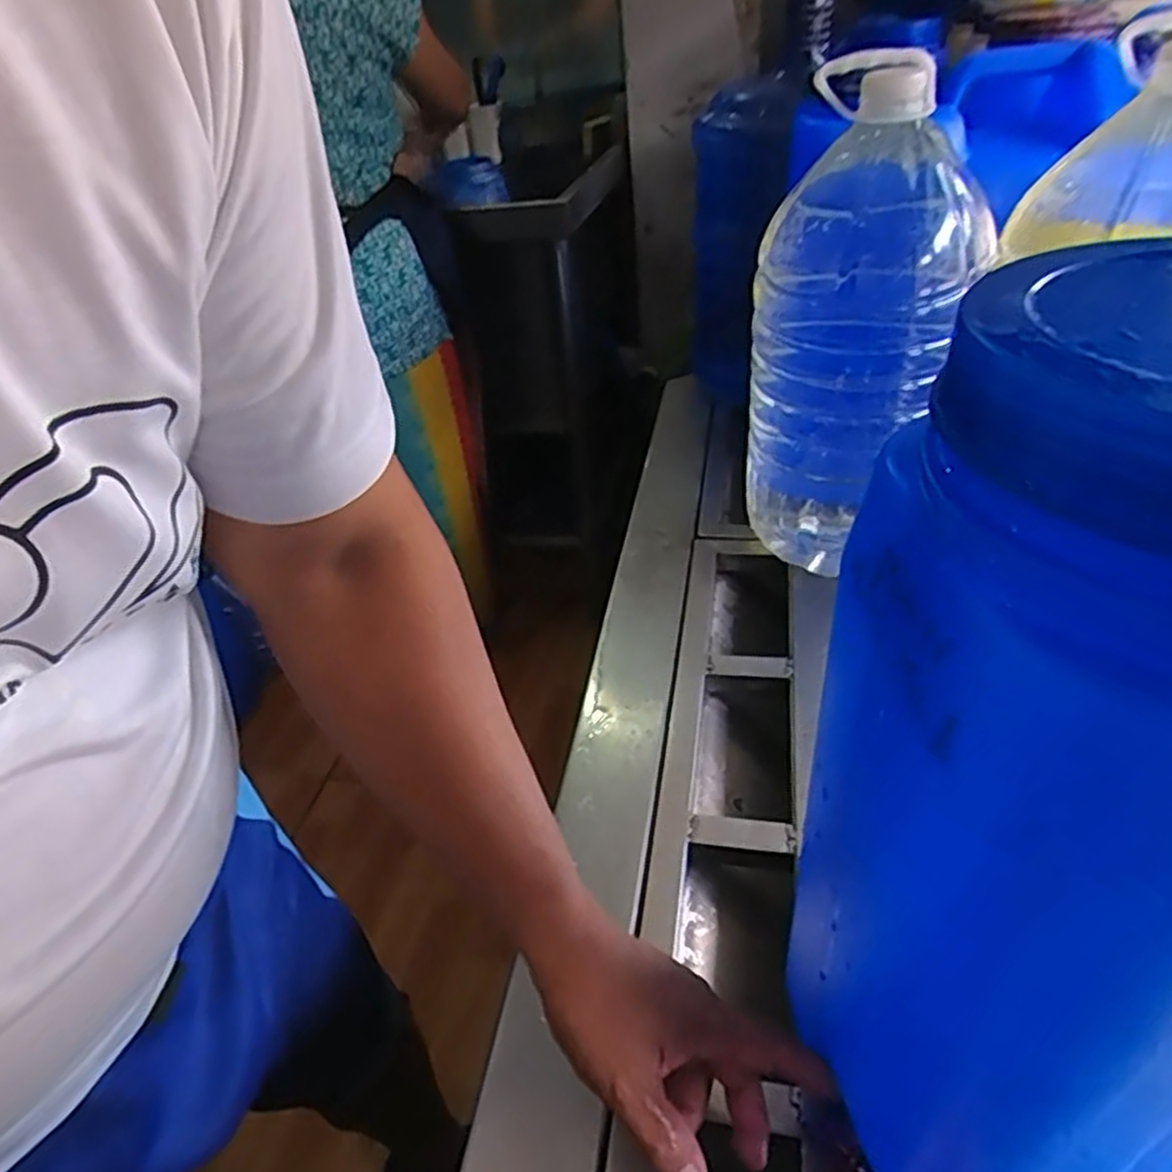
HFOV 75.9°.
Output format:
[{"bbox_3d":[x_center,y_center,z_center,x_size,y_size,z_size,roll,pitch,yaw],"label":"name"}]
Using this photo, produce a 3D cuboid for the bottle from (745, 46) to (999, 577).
[{"bbox_3d":[0.243,-0.217,0.686,0.184,0.399,0.159,4,39,14],"label":"bottle"}]

